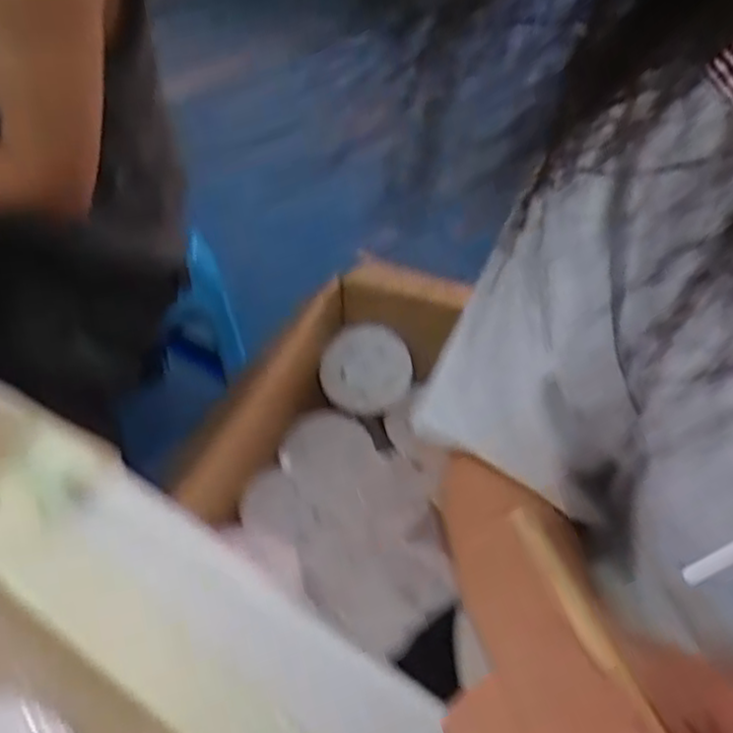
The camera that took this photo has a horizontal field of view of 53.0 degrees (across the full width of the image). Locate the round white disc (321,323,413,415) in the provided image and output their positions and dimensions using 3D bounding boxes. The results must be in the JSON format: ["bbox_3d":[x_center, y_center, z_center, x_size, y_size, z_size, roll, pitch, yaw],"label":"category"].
[{"bbox_3d":[0.000,0.002,1.033,0.129,0.121,0.015,-21,14,-14],"label":"round white disc"}]

